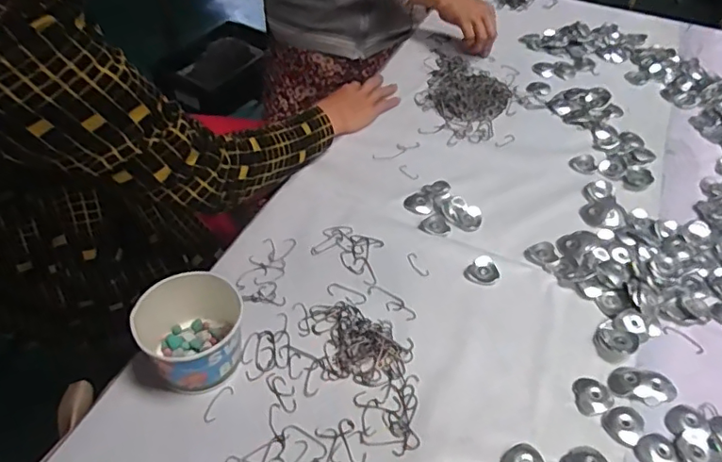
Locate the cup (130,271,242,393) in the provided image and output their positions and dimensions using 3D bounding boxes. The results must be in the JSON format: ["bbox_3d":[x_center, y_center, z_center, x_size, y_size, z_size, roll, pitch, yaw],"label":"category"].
[{"bbox_3d":[-0.154,0.098,0.517,0.093,0.078,0.087,0,45,0],"label":"cup"}]

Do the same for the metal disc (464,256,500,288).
[{"bbox_3d":[0.136,0.047,0.622,0.035,0.004,0.034,-36,61,-4],"label":"metal disc"}]

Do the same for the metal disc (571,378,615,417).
[{"bbox_3d":[0.218,0.154,0.522,0.036,0.005,0.036,0,45,0],"label":"metal disc"}]

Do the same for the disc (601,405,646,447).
[{"bbox_3d":[0.240,0.174,0.503,0.032,0.007,0.036,32,54,28],"label":"disc"}]

